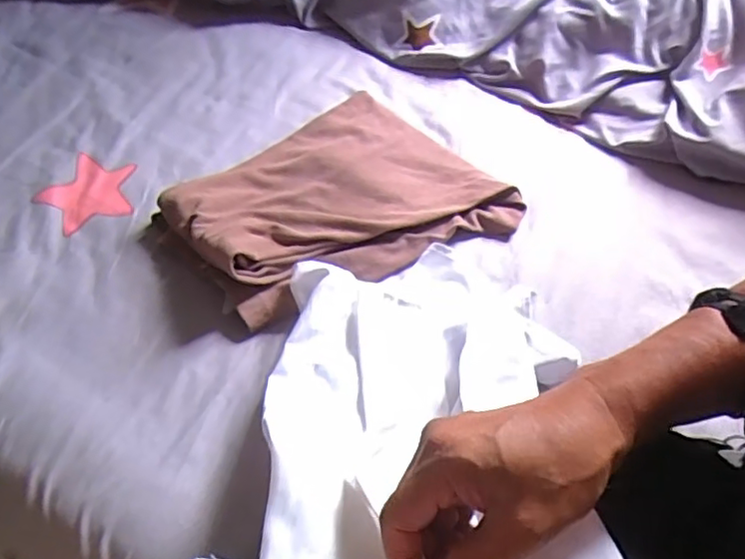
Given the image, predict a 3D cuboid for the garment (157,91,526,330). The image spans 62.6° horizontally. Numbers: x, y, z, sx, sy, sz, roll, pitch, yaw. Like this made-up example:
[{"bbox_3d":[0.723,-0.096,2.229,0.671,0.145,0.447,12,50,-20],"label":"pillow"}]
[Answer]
[{"bbox_3d":[-0.035,-0.086,0.645,0.312,0.055,0.255,-33,60,-22],"label":"garment"}]

